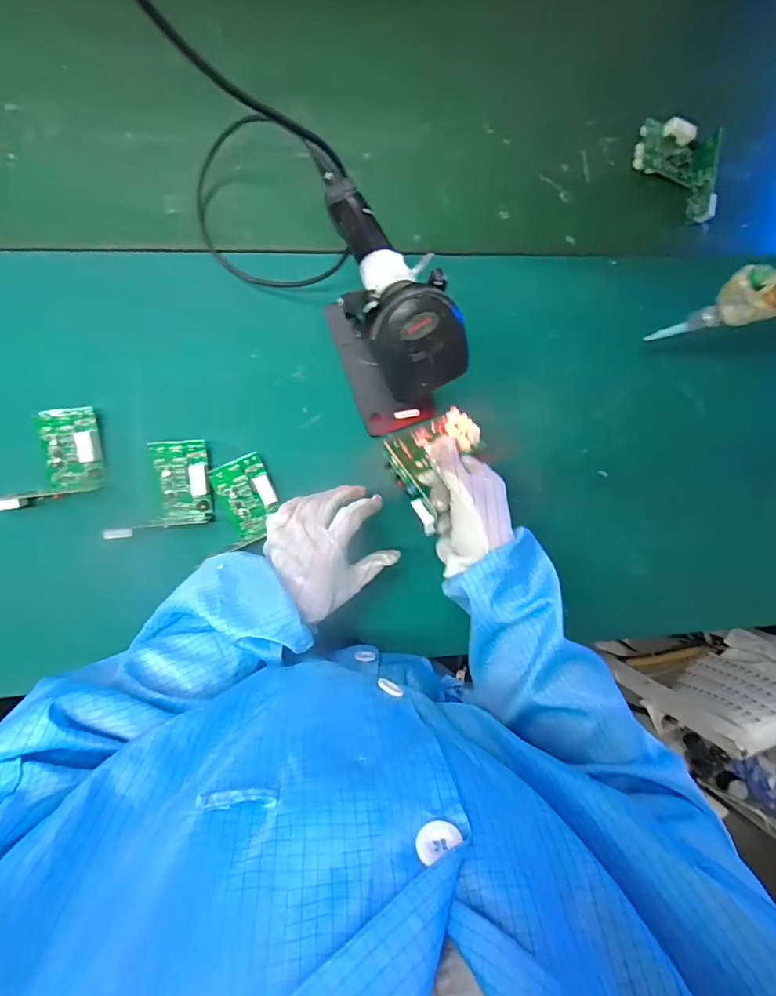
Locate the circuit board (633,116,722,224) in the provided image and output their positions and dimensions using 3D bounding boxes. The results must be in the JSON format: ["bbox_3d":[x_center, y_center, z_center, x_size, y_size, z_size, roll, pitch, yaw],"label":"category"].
[{"bbox_3d":[0.346,-0.393,0.571,0.097,0.029,0.104,7,90,-7],"label":"circuit board"}]

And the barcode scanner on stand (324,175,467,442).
[{"bbox_3d":[-0.007,-0.163,0.430,0.076,0.209,0.186,-24,94,-7],"label":"barcode scanner on stand"}]

